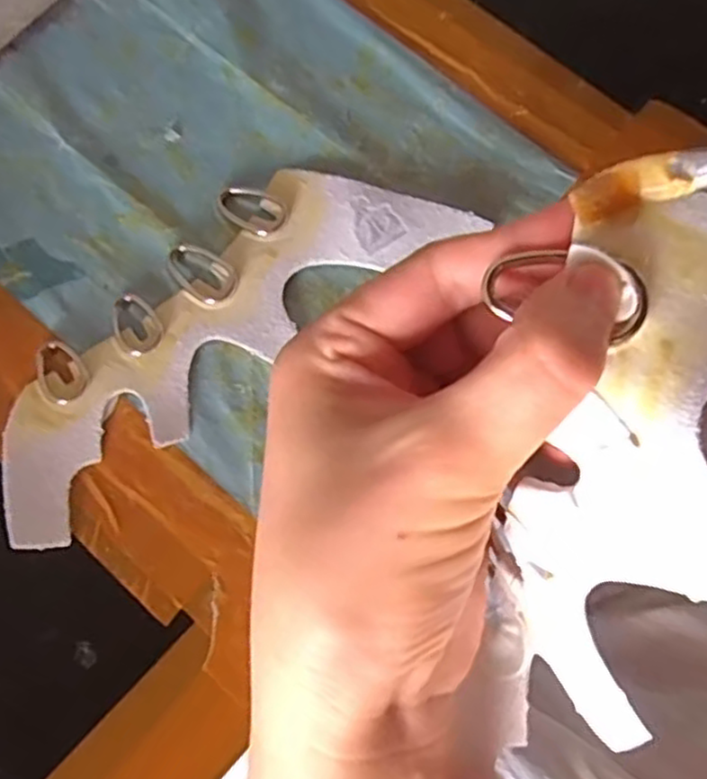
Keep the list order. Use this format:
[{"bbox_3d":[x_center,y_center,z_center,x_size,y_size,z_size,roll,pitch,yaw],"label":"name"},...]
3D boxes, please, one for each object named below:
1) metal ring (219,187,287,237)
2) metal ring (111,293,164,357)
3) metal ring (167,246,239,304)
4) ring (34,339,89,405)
[{"bbox_3d":[-0.044,-0.079,0.311,0.031,0.004,0.019,32,78,9],"label":"metal ring"},{"bbox_3d":[-0.090,-0.027,0.296,0.020,0.004,0.029,-24,76,-5],"label":"metal ring"},{"bbox_3d":[-0.063,-0.049,0.301,0.034,0.004,0.020,37,78,10],"label":"metal ring"},{"bbox_3d":[-0.119,-0.007,0.290,0.020,0.004,0.029,-31,77,-7],"label":"ring"}]

